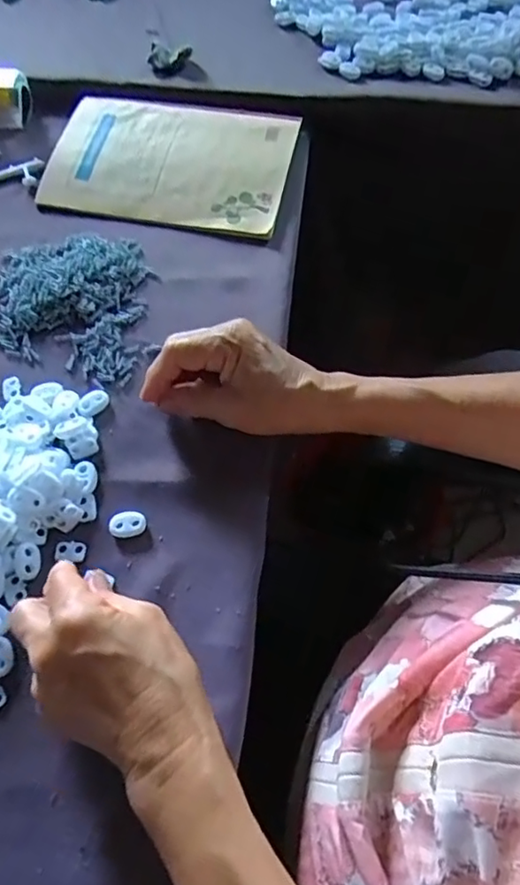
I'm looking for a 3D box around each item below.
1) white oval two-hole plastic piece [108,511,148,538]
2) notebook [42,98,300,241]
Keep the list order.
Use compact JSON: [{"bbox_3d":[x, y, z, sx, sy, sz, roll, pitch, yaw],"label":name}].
[{"bbox_3d":[-0.084,0.052,0.374,0.023,0.004,0.017,-12,62,-4],"label":"white oval two-hole plastic piece"},{"bbox_3d":[-0.080,-0.250,0.521,0.209,0.011,0.137,10,63,8],"label":"notebook"}]

